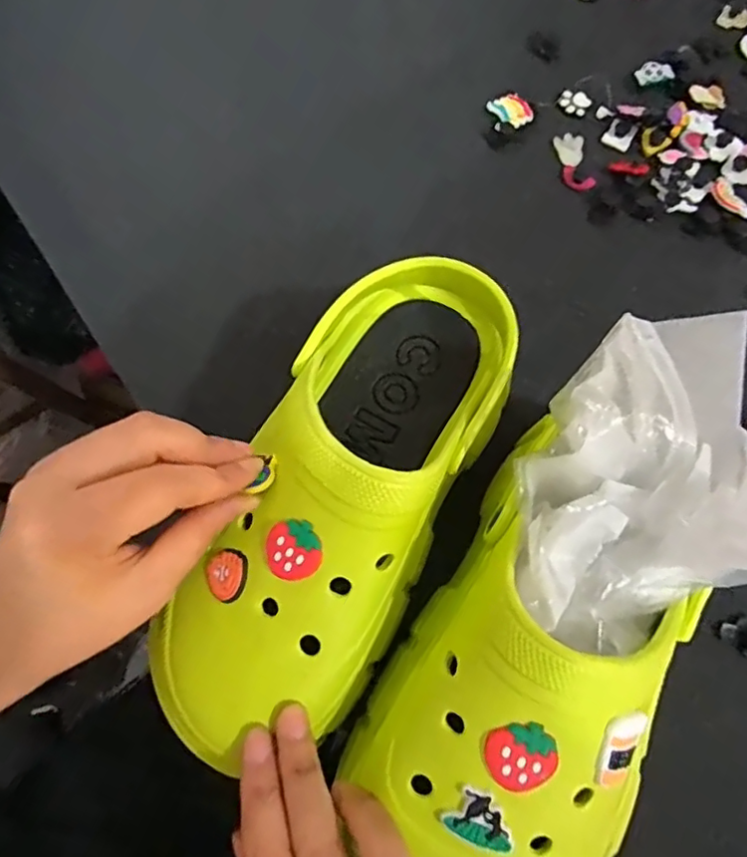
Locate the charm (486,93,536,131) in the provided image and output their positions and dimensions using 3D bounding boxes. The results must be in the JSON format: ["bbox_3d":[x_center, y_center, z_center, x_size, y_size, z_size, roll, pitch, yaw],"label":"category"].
[{"bbox_3d":[0.104,-0.240,0.432,0.030,0.007,0.032,-18,71,-6],"label":"charm"}]

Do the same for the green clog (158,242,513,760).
[{"bbox_3d":[-0.009,0.019,0.271,0.096,0.082,0.260,24,67,9],"label":"green clog"}]

